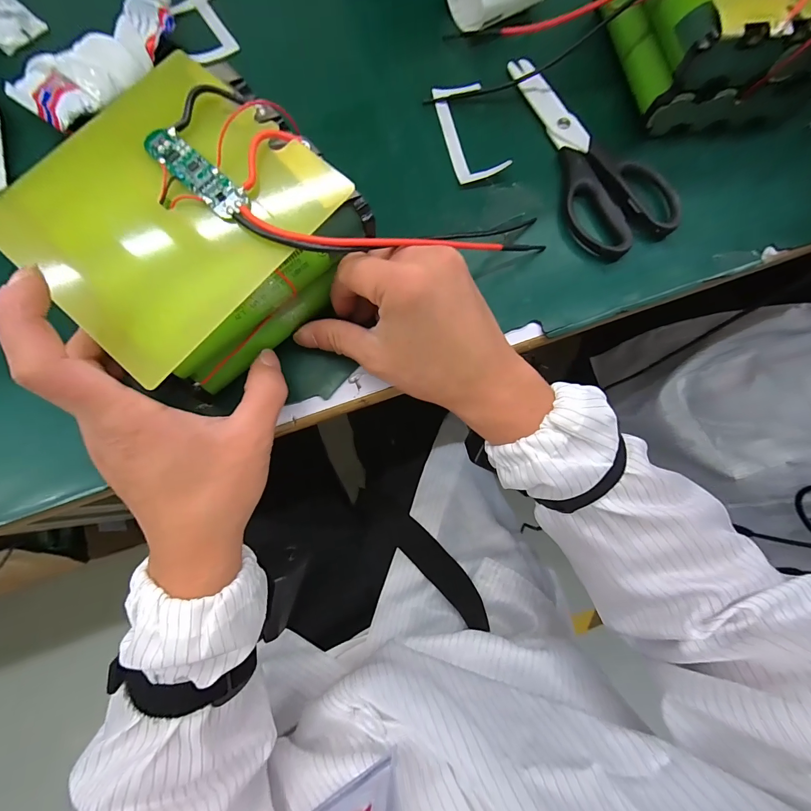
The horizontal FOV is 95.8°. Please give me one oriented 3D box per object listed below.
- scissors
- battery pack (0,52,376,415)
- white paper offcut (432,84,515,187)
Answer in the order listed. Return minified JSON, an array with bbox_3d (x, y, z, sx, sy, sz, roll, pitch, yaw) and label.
[{"bbox_3d":[0.146,-0.204,0.288,0.079,0.009,0.185,-16,80,-6],"label":"scissors"},{"bbox_3d":[-0.119,-0.096,0.213,0.138,0.075,0.145,44,79,8],"label":"battery pack"},{"bbox_3d":[0.051,-0.218,0.287,0.039,0.011,0.093,-11,80,-5],"label":"white paper offcut"}]

